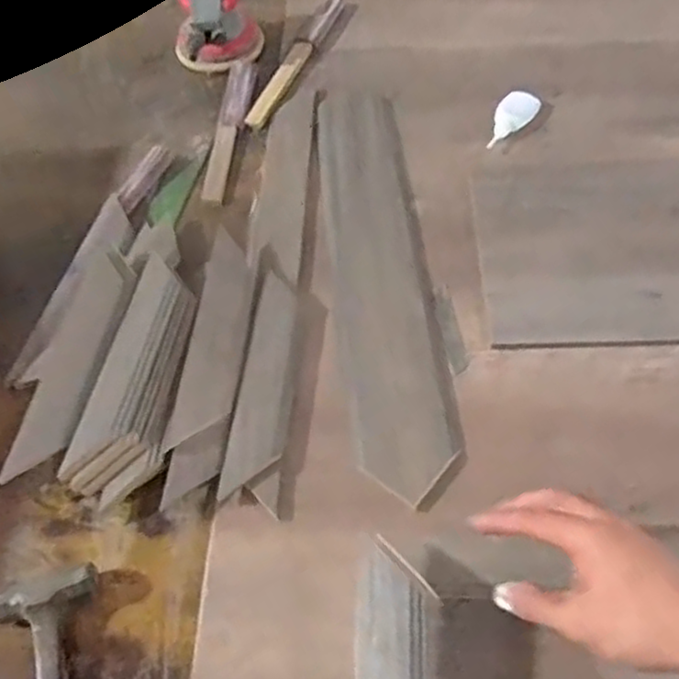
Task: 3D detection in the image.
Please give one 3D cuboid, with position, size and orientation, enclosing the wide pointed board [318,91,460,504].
[{"bbox_3d":[0.034,-0.071,0.678,0.094,0.021,0.448,-8,58,-1],"label":"wide pointed board"}]

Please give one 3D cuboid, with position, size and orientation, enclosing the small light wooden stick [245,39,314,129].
[{"bbox_3d":[-0.073,-0.310,0.861,0.026,0.011,0.160,16,61,14],"label":"small light wooden stick"}]

